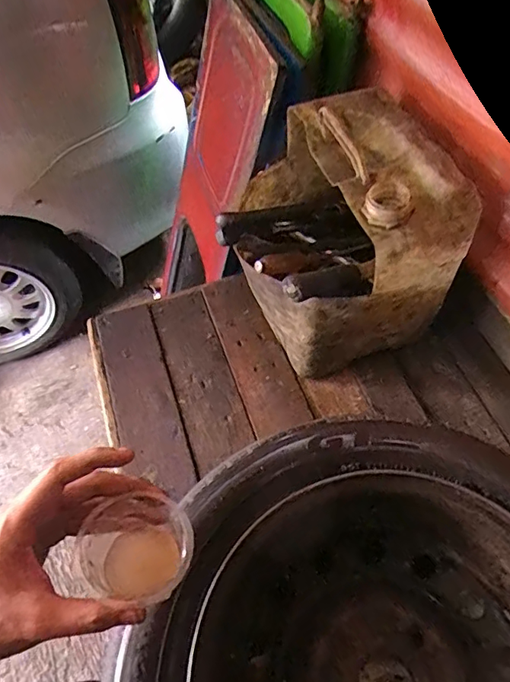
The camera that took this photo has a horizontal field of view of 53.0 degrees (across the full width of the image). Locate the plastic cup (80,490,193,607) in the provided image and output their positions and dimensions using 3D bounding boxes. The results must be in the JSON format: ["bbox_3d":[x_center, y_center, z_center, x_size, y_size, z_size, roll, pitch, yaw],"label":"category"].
[{"bbox_3d":[-0.077,0.145,0.345,0.070,0.056,0.065,2,56,-2],"label":"plastic cup"}]

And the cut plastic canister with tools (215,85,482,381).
[{"bbox_3d":[0.100,-0.150,0.766,0.272,0.286,0.303,-21,59,-17],"label":"cut plastic canister with tools"}]

